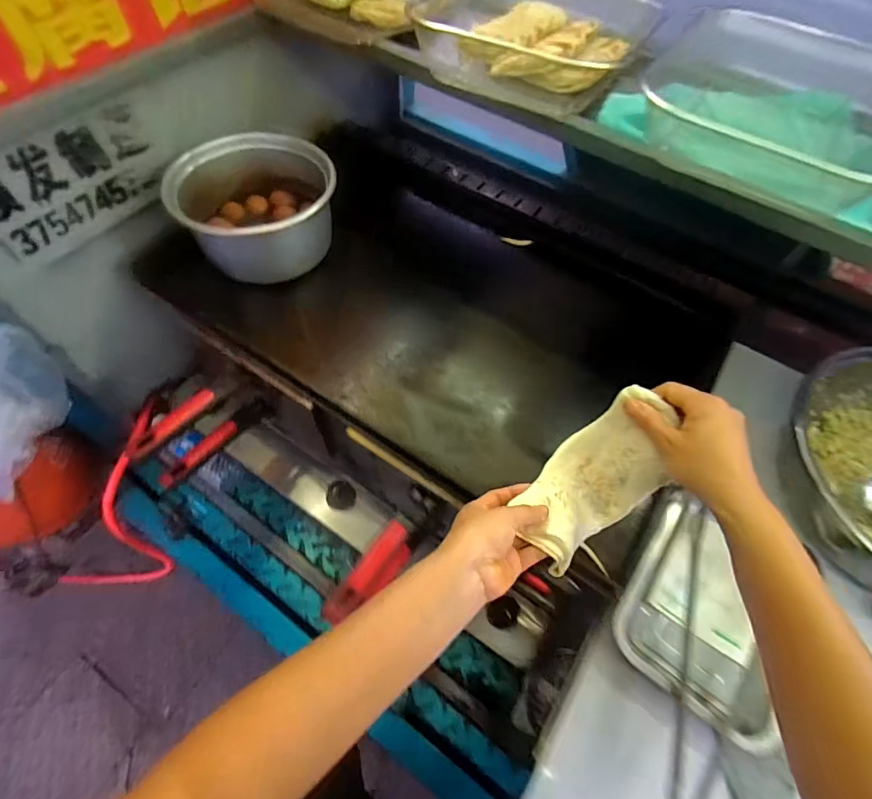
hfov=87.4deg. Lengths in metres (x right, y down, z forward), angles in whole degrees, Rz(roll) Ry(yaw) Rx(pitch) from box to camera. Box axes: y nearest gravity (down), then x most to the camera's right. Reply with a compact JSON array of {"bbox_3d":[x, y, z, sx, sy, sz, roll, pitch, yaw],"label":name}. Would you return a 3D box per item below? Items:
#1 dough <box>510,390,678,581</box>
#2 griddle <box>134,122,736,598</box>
[{"bbox_3d":[0.148,0.080,0.435,0.152,0.115,0.088,-32,67,-19],"label":"dough"},{"bbox_3d":[0.013,-0.154,0.742,0.796,0.085,0.509,33,64,15],"label":"griddle"}]

